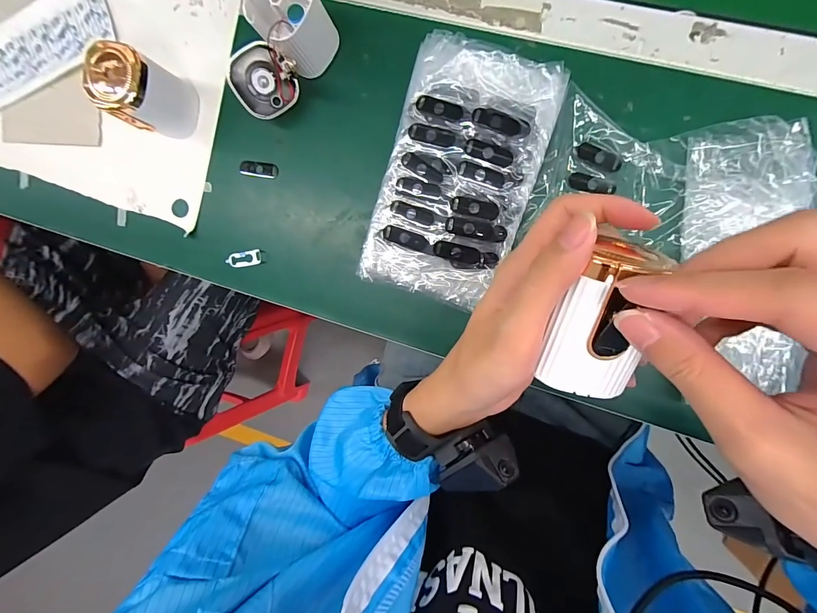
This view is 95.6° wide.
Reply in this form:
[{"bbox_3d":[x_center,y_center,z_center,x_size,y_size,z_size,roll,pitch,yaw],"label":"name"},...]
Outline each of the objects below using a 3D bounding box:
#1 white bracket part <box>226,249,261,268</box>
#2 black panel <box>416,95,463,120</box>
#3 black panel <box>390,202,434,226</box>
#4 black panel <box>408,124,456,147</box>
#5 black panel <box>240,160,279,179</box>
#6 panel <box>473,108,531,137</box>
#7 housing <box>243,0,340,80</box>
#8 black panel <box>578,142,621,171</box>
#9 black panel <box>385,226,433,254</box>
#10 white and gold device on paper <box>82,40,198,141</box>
[{"bbox_3d":[-0.170,-0.049,0.385,0.035,0.005,0.015,-13,93,-5],"label":"white bracket part"},{"bbox_3d":[0.026,-0.165,0.307,0.040,0.004,0.013,21,99,8],"label":"black panel"},{"bbox_3d":[0.003,-0.081,0.322,0.040,0.005,0.012,24,99,7],"label":"black panel"},{"bbox_3d":[0.020,-0.144,0.311,0.041,0.004,0.013,18,98,8],"label":"black panel"},{"bbox_3d":[-0.152,-0.139,0.376,0.040,0.006,0.015,9,96,8],"label":"black panel"},{"bbox_3d":[0.076,-0.151,0.303,0.047,0.004,0.016,14,98,9],"label":"panel"},{"bbox_3d":[-0.098,-0.246,0.324,0.057,0.063,0.062,-38,89,10],"label":"housing"},{"bbox_3d":[0.166,-0.130,0.321,0.039,0.004,0.014,25,98,6],"label":"black panel"},{"bbox_3d":[0.000,-0.059,0.324,0.046,0.004,0.013,22,110,15],"label":"black panel"},{"bbox_3d":[-0.249,-0.200,0.345,0.055,0.077,0.060,28,98,5],"label":"white and gold device on paper"}]

